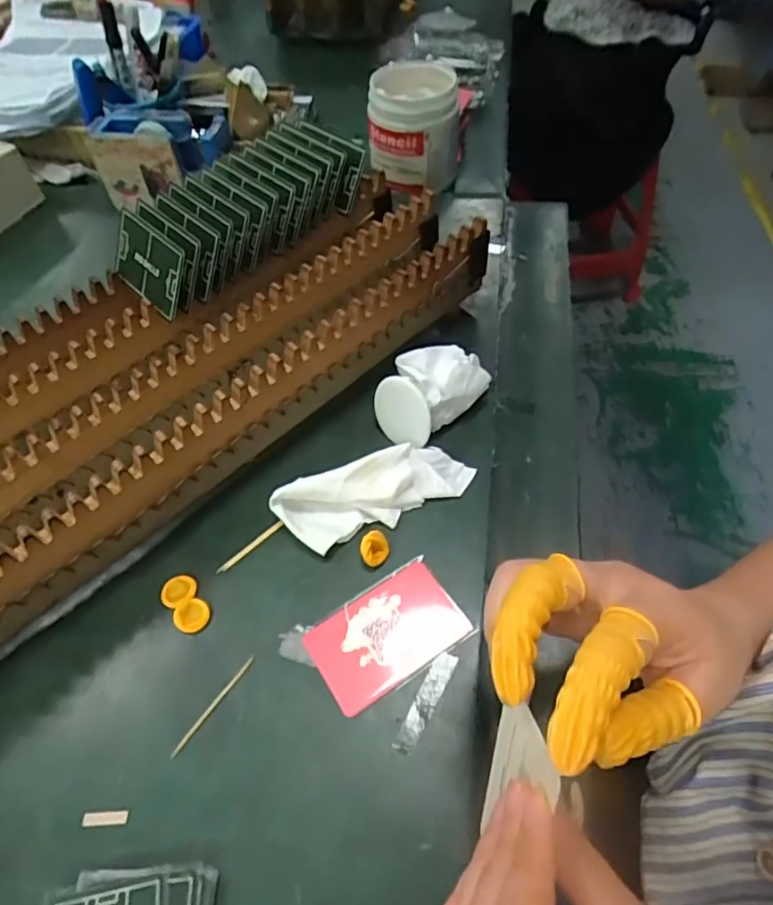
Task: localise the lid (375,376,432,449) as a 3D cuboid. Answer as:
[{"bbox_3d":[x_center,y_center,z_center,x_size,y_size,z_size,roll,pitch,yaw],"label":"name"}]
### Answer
[{"bbox_3d":[0.010,-0.030,0.397,0.044,0.047,0.006,12,26,37],"label":"lid"}]

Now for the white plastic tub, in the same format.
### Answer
[{"bbox_3d":[0.029,-0.347,0.606,0.091,0.108,0.087,-2,54,2],"label":"white plastic tub"}]

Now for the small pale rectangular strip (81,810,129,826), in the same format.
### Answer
[{"bbox_3d":[-0.143,0.185,0.288,0.023,0.004,0.006,-3,54,1],"label":"small pale rectangular strip"}]

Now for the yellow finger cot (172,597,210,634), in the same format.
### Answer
[{"bbox_3d":[-0.118,0.098,0.344,0.020,0.007,0.019,-2,54,2],"label":"yellow finger cot"}]

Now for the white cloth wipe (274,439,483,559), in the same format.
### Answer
[{"bbox_3d":[-0.006,0.025,0.376,0.129,0.031,0.041,-23,56,-13],"label":"white cloth wipe"}]

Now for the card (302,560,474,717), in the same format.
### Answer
[{"bbox_3d":[0.000,0.105,0.334,0.086,0.004,0.055,-29,57,-17],"label":"card"}]

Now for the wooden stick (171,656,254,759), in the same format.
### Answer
[{"bbox_3d":[-0.095,0.139,0.315,0.004,0.004,0.062,29,60,22],"label":"wooden stick"}]

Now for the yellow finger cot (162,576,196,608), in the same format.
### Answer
[{"bbox_3d":[-0.129,0.086,0.354,0.021,0.005,0.020,-2,54,2],"label":"yellow finger cot"}]

